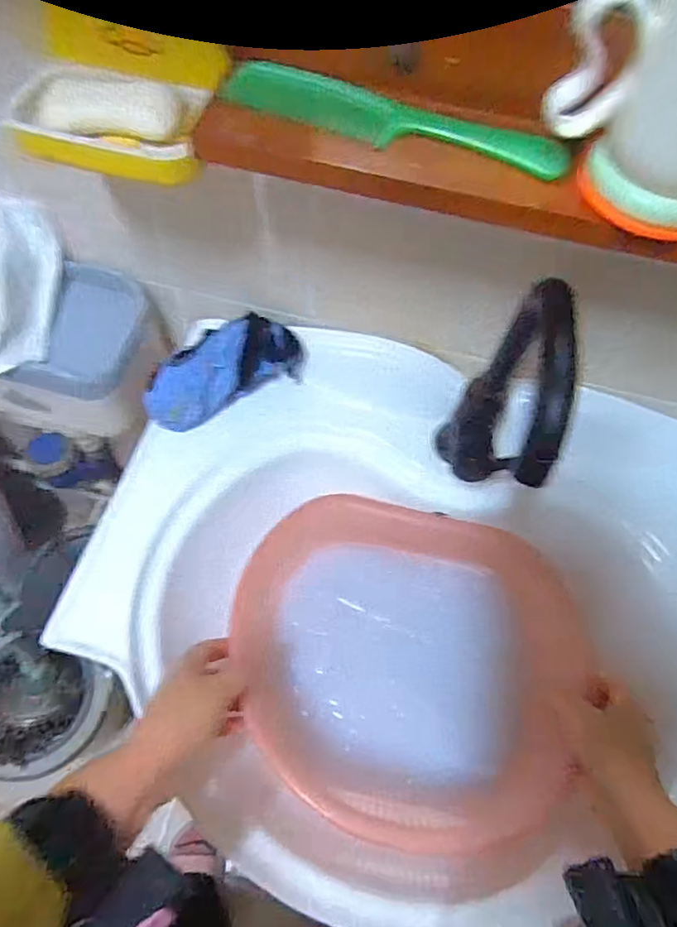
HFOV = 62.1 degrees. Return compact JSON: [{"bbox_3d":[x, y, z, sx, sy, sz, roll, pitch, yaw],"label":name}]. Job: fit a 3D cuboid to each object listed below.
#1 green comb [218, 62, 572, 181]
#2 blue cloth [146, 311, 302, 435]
[{"bbox_3d":[0.031,-0.207,0.339,0.212,0.012,0.032,20,64,6],"label":"green comb"},{"bbox_3d":[-0.119,-0.096,0.579,0.166,0.055,0.073,-29,69,-17],"label":"blue cloth"}]

